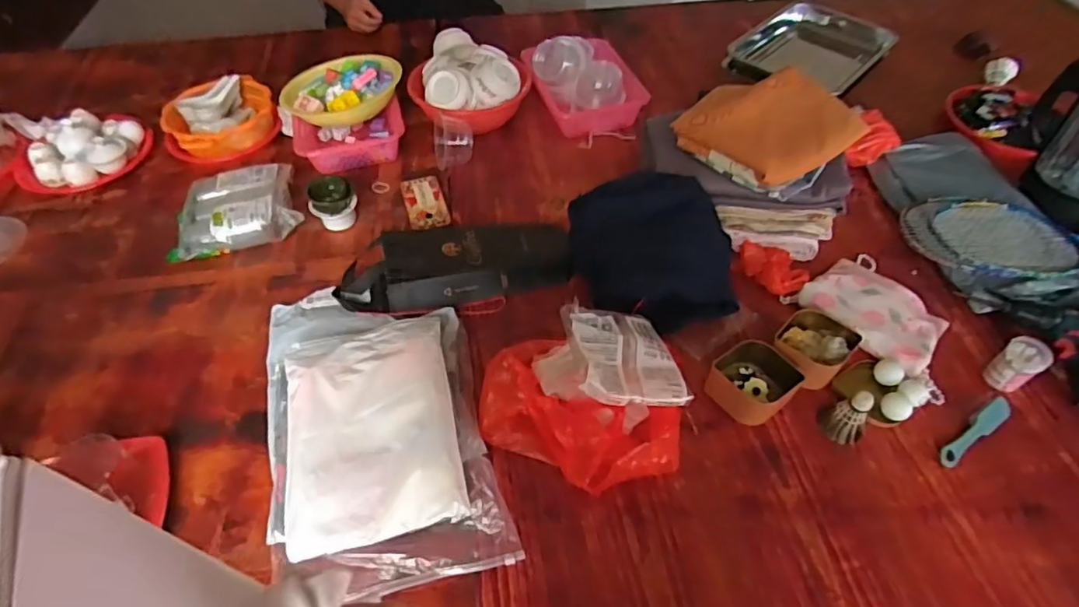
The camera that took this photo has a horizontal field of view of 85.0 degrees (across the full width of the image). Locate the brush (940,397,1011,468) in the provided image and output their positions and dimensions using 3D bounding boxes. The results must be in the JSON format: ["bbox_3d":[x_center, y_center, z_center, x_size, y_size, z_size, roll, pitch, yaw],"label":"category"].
[{"bbox_3d":[0.607,0.177,0.819,0.146,0.011,0.030,-26,54,-19],"label":"brush"}]

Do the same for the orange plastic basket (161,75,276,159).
[{"bbox_3d":[-0.681,-0.392,1.266,0.220,0.075,0.205,-20,52,-15],"label":"orange plastic basket"}]

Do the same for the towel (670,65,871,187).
[{"bbox_3d":[0.384,-0.312,1.002,0.250,0.061,0.254,-31,57,-22],"label":"towel"}]

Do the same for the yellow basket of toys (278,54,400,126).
[{"bbox_3d":[-0.411,-0.452,1.234,0.246,0.061,0.183,-19,54,-15],"label":"yellow basket of toys"}]

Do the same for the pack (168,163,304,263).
[{"bbox_3d":[-0.566,-0.181,1.095,0.229,0.057,0.179,-15,51,-11],"label":"pack"}]

